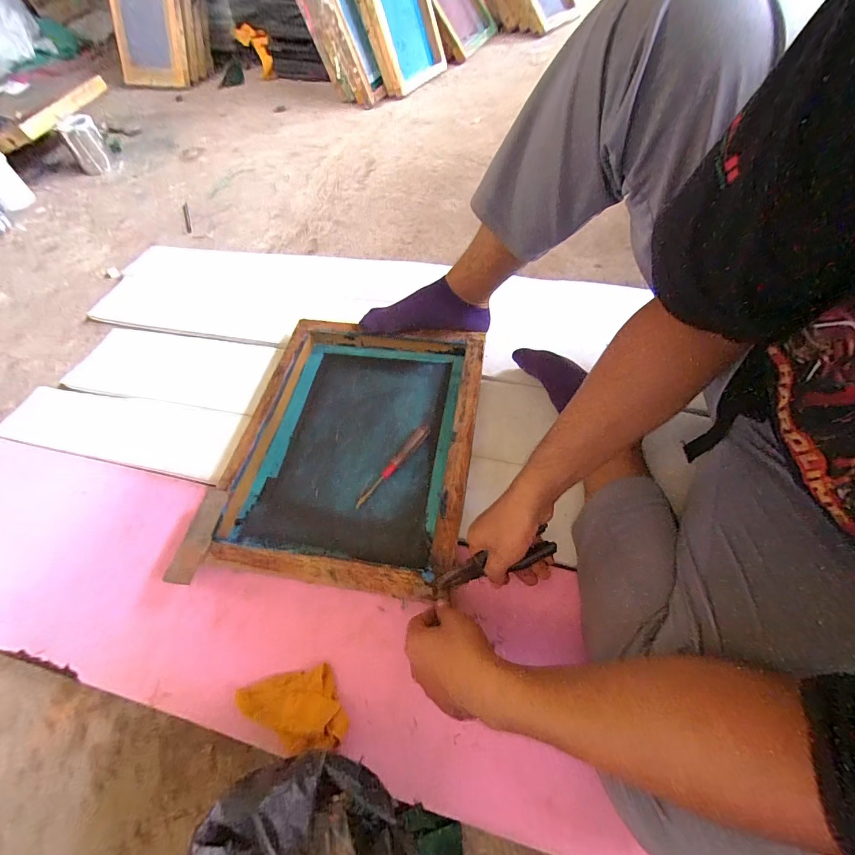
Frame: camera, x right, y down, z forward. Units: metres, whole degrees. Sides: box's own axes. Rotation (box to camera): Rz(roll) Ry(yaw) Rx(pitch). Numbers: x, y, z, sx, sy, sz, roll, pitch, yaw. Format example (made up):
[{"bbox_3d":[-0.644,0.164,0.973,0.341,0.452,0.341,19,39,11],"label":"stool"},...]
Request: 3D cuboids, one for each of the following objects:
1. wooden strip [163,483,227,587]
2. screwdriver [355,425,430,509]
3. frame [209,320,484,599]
[{"bbox_3d":[-0.305,0.141,0.530,0.030,0.018,0.126,8,58,7],"label":"wooden strip"},{"bbox_3d":[-0.051,0.058,0.610,0.019,0.017,0.163,32,64,20],"label":"screwdriver"},{"bbox_3d":[-0.114,0.015,0.626,0.353,0.054,0.427,7,58,7],"label":"frame"}]

